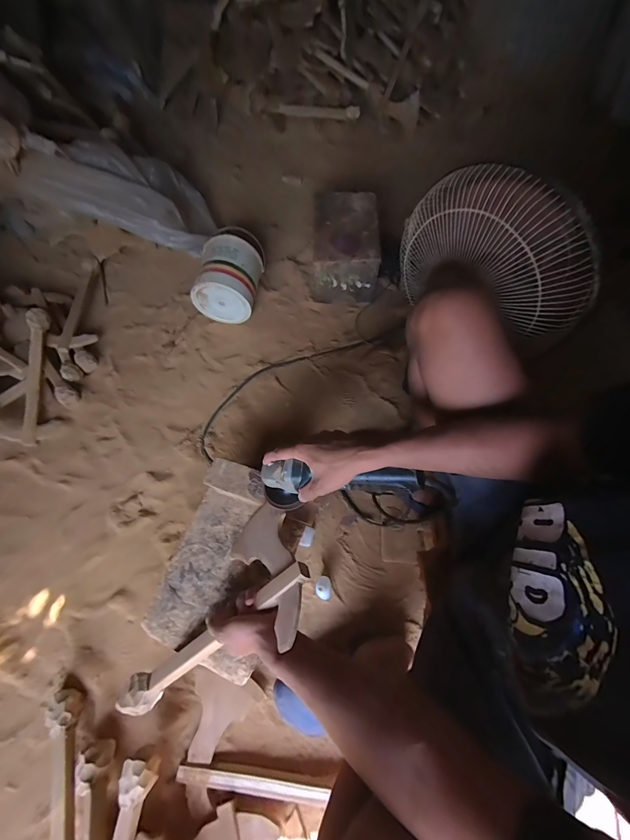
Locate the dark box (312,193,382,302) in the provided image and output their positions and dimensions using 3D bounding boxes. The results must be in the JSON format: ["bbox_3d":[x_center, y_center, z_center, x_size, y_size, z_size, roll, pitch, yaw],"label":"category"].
[{"bbox_3d":[0.097,-0.555,1.040,0.202,0.197,0.281,3,69,1],"label":"dark box"}]

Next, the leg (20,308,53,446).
[{"bbox_3d":[-0.790,-0.123,0.892,0.045,0.046,0.385,0,85,0],"label":"leg"}]

